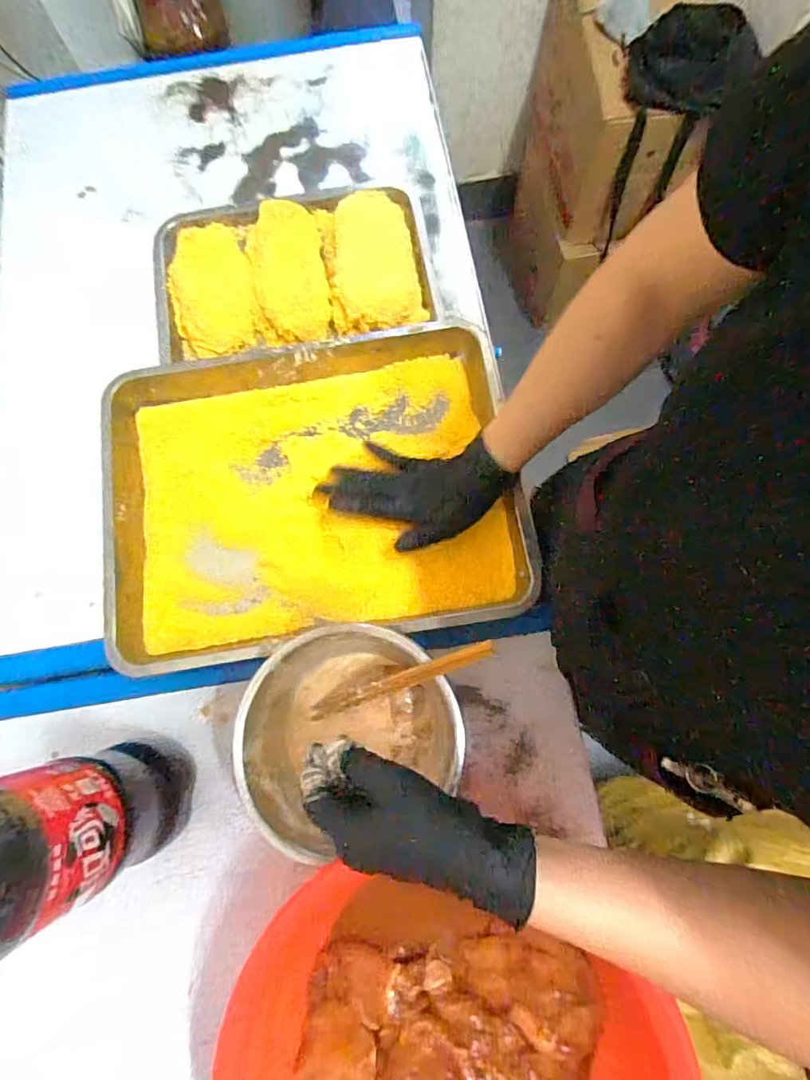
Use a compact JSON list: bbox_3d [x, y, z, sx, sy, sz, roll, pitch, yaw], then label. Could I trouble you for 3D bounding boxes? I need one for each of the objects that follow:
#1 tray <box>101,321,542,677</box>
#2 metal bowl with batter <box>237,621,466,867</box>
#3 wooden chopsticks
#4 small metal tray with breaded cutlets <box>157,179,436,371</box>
[{"bbox_3d":[-0.107,-0.056,0.565,0.439,0.058,0.339,-8,77,0],"label":"tray"},{"bbox_3d":[-0.053,0.176,0.474,0.179,0.097,0.182,0,77,2],"label":"metal bowl with batter"},{"bbox_3d":[-0.012,0.130,0.461,0.210,0.011,0.015,-28,75,29],"label":"wooden chopsticks"},{"bbox_3d":[-0.151,-0.345,0.639,0.350,0.041,0.242,-10,77,-1],"label":"small metal tray with breaded cutlets"}]

